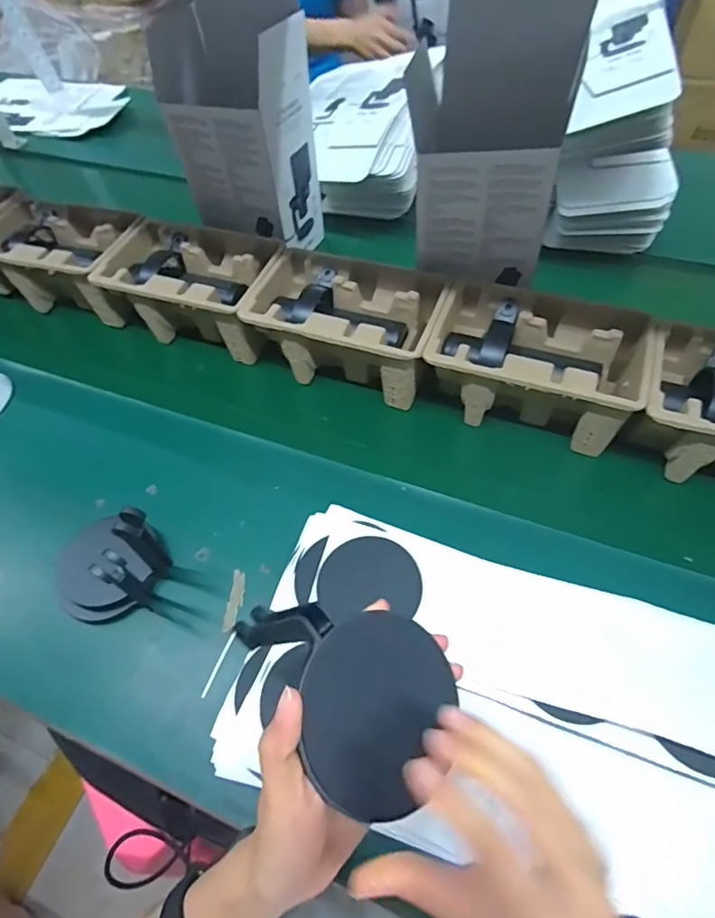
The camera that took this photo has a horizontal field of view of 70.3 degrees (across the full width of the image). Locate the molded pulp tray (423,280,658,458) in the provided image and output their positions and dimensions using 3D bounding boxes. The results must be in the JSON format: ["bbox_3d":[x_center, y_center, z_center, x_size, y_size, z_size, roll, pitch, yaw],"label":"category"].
[{"bbox_3d":[0.202,-0.108,0.594,0.228,0.099,0.146,18,58,14],"label":"molded pulp tray"}]

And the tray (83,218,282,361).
[{"bbox_3d":[-0.221,-0.232,0.707,0.246,0.102,0.143,19,59,15],"label":"tray"}]

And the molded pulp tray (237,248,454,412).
[{"bbox_3d":[-0.011,-0.166,0.652,0.232,0.105,0.144,17,58,14],"label":"molded pulp tray"}]

